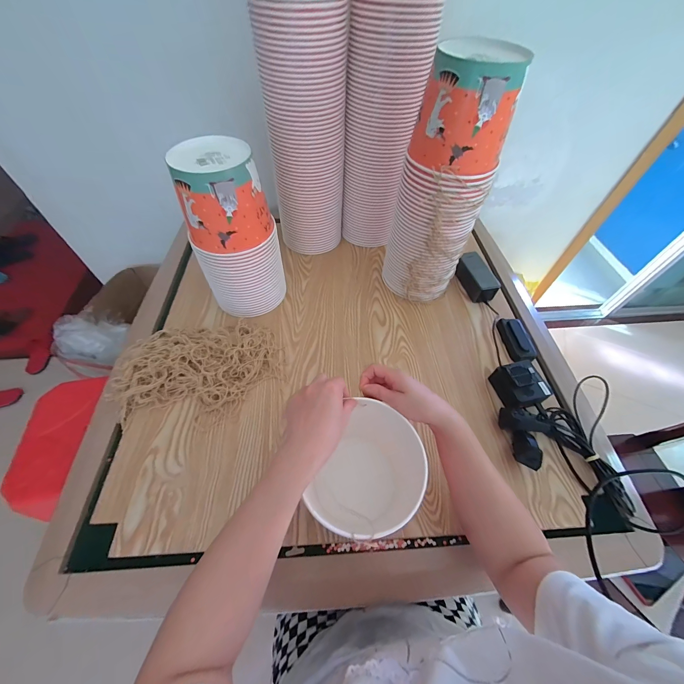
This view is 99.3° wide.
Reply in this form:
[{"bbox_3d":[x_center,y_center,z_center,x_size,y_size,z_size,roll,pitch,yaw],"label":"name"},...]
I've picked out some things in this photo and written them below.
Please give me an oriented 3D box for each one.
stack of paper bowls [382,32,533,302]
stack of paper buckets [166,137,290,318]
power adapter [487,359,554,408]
[{"bbox_3d":[0.178,-0.261,0.561,0.128,0.420,0.134,-19,58,-14],"label":"stack of paper bowls"},{"bbox_3d":[-0.205,-0.193,0.570,0.152,0.305,0.132,-12,56,-10],"label":"stack of paper buckets"},{"bbox_3d":[0.335,0.083,0.547,0.064,0.061,0.077,-10,56,-8],"label":"power adapter"}]

